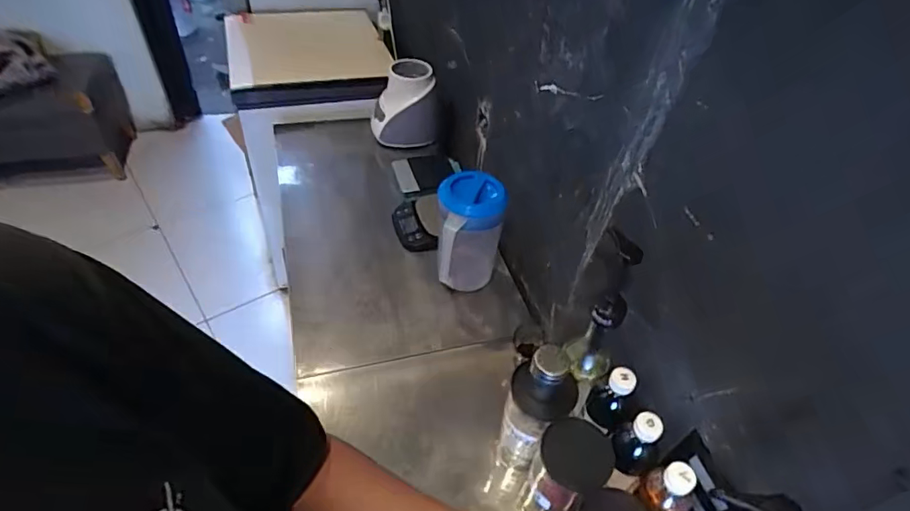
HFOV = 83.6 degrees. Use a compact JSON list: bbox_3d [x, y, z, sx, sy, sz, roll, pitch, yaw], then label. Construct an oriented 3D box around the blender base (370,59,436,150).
[{"bbox_3d":[-0.139,-0.395,1.350,0.158,0.218,0.123,-4,46,-10],"label":"blender base"}]

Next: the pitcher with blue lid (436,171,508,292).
[{"bbox_3d":[0.028,-0.034,0.985,0.121,0.220,0.122,4,45,-3],"label":"pitcher with blue lid"}]

